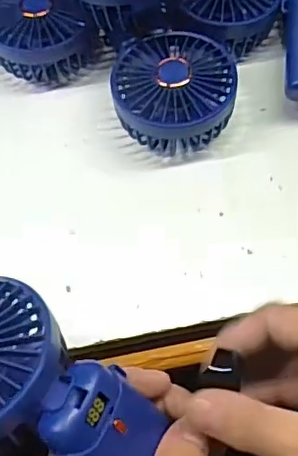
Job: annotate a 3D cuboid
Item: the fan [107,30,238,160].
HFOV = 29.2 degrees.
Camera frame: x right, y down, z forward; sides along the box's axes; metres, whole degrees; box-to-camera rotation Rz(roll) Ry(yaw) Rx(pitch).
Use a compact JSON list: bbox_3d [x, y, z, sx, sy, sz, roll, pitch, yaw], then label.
[{"bbox_3d":[0.019,-0.097,0.412,0.087,0.049,0.084,8,67,6],"label":"fan"}]

